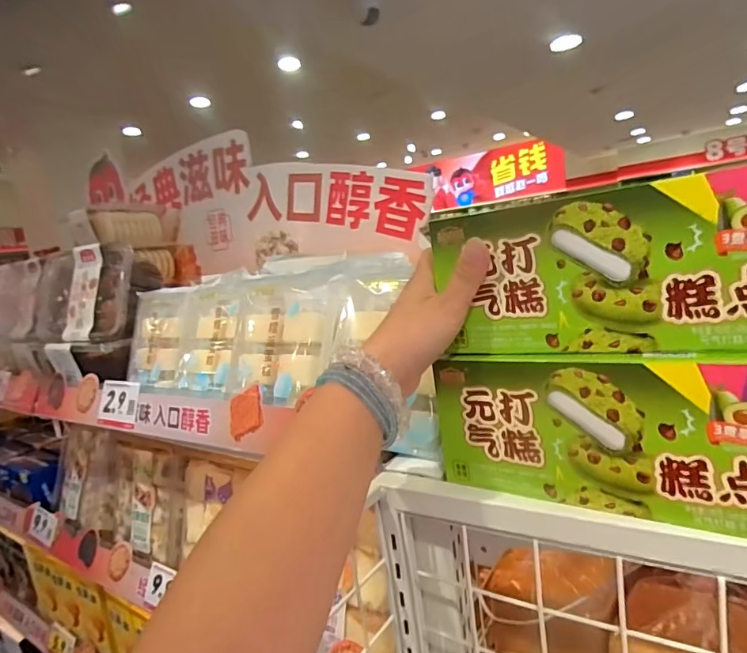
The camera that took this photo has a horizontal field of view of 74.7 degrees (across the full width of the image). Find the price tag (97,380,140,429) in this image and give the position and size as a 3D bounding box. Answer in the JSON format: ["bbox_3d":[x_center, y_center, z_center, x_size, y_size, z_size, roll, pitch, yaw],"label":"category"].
[{"bbox_3d":[-0.339,0.103,0.651,0.094,0.060,0.010,-2,-6,33],"label":"price tag"}]

